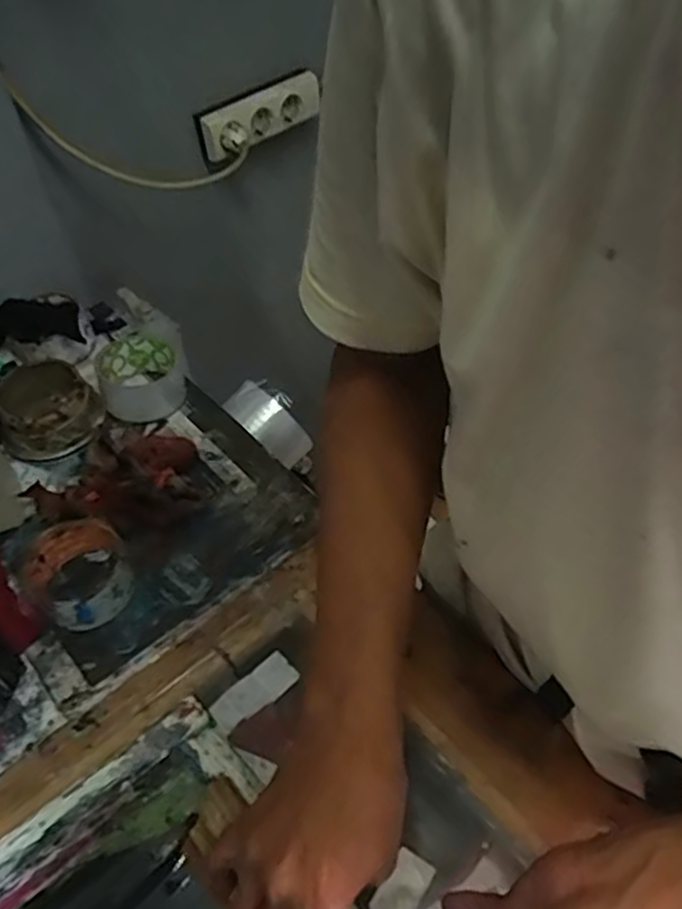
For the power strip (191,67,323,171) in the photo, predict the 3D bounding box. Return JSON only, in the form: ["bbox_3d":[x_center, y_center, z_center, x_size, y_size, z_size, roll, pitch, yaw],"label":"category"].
[{"bbox_3d":[-0.112,-0.482,1.022,0.038,0.076,0.193,35,60,28],"label":"power strip"}]

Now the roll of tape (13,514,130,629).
[{"bbox_3d":[-0.222,0.101,0.604,0.086,0.039,0.084,-2,50,2],"label":"roll of tape"}]

